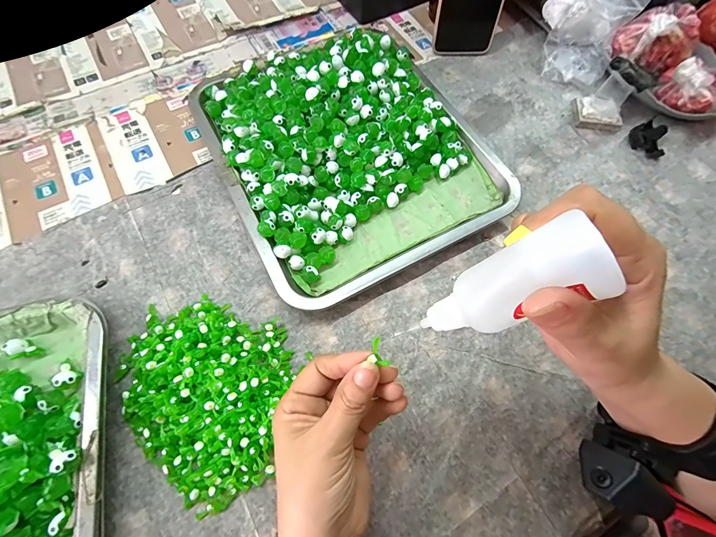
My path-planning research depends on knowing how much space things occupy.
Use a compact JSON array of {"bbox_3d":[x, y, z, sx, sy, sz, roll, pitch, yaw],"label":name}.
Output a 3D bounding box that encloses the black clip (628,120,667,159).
[{"bbox_3d":[0.337,-0.149,0.376,0.035,0.016,0.043,-25,71,-11],"label":"black clip"}]

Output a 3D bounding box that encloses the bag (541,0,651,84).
[{"bbox_3d":[0.279,-0.303,0.409,0.101,0.070,0.111,29,70,10],"label":"bag"}]

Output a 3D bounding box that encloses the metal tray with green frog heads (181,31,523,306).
[{"bbox_3d":[-0.013,-0.132,0.345,0.253,0.043,0.296,-26,71,-11],"label":"metal tray with green frog heads"}]

